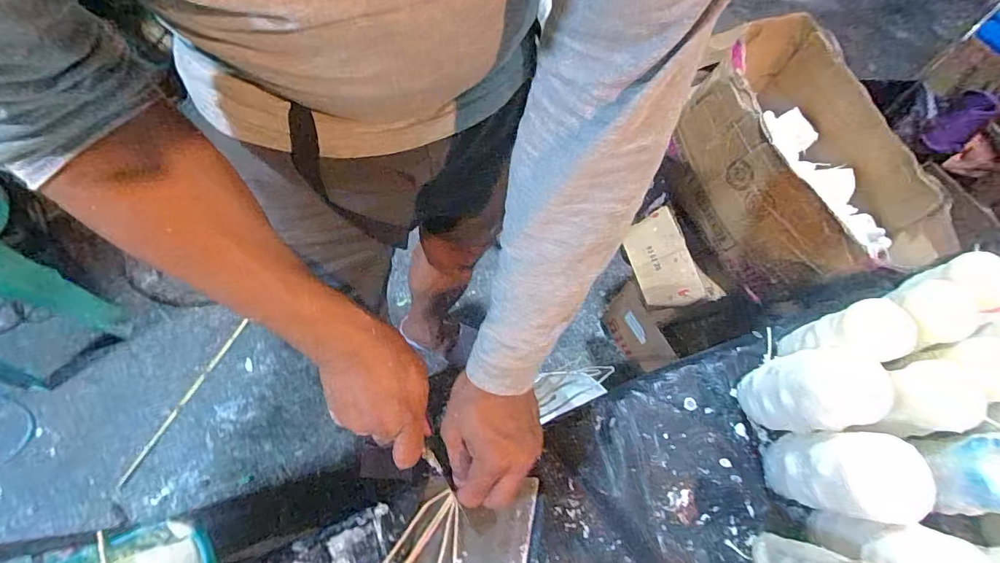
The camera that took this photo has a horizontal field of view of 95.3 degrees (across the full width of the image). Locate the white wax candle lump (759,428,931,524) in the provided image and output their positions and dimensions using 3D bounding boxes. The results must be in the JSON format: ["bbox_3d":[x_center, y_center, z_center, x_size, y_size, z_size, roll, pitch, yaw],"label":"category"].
[{"bbox_3d":[0.273,0.156,0.370,0.066,0.107,0.061,1,67,-3],"label":"white wax candle lump"}]

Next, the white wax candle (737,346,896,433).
[{"bbox_3d":[0.269,0.099,0.405,0.061,0.114,0.066,-6,67,-6],"label":"white wax candle"}]

